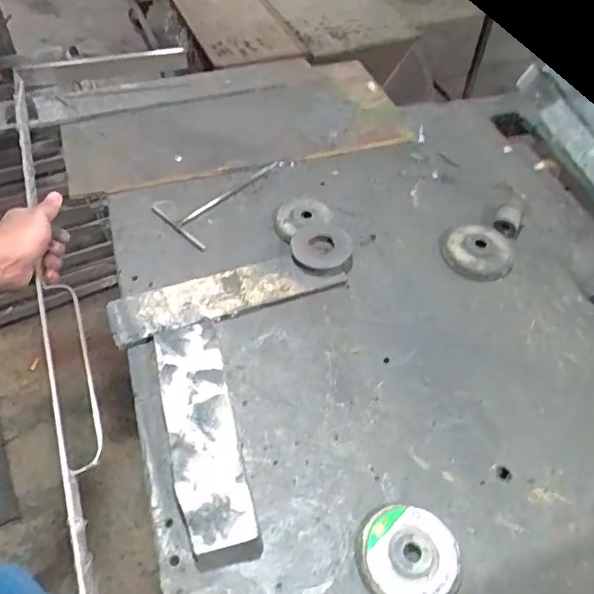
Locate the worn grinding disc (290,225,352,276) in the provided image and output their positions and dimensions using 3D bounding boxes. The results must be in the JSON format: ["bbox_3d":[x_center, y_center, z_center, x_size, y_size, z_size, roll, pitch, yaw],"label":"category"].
[{"bbox_3d":[0.029,-0.054,0.660,0.071,0.018,0.071,1,53,-1],"label":"worn grinding disc"}]

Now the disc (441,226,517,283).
[{"bbox_3d":[0.218,-0.053,0.681,0.078,0.013,0.079,1,53,-1],"label":"disc"}]

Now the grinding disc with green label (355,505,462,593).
[{"bbox_3d":[0.093,0.217,0.472,0.082,0.015,0.081,1,53,-1],"label":"grinding disc with green label"}]

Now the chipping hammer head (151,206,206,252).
[{"bbox_3d":[-0.147,-0.086,0.700,0.101,0.006,0.009,37,60,23],"label":"chipping hammer head"}]

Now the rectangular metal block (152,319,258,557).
[{"bbox_3d":[-0.090,0.123,0.533,0.061,0.026,0.224,-12,55,-11],"label":"rectangular metal block"}]

